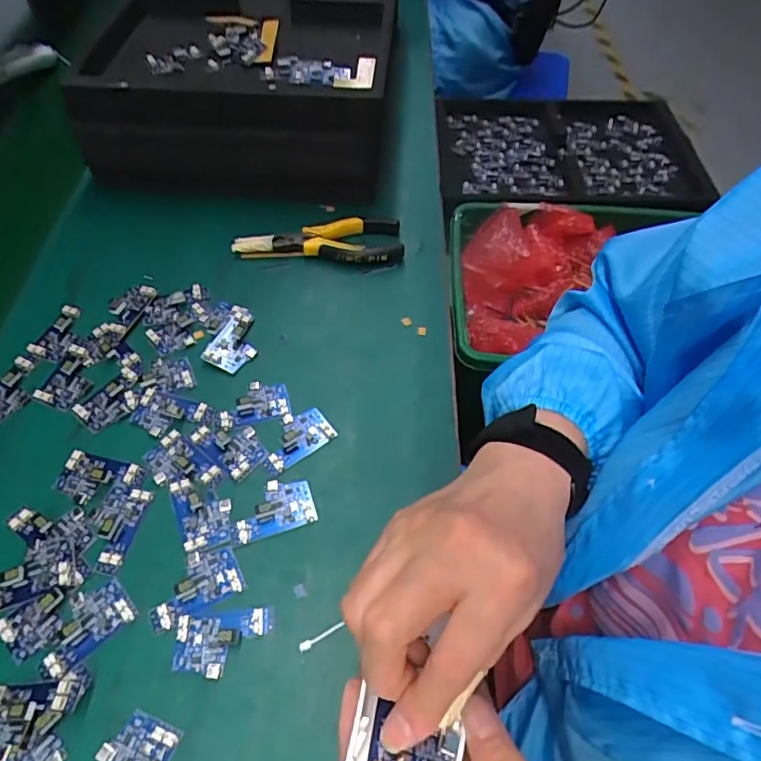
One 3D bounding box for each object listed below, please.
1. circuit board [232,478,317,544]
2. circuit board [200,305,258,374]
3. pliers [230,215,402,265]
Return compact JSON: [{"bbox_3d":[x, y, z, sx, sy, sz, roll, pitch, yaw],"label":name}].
[{"bbox_3d":[-0.077,0.089,0.380,0.058,0.004,0.036,-14,57,-13],"label":"circuit board"},{"bbox_3d":[-0.123,-0.037,0.462,0.039,0.008,0.061,19,56,10],"label":"circuit board"},{"bbox_3d":[-0.059,-0.140,0.530,0.159,0.021,0.056,5,55,0],"label":"pliers"}]

